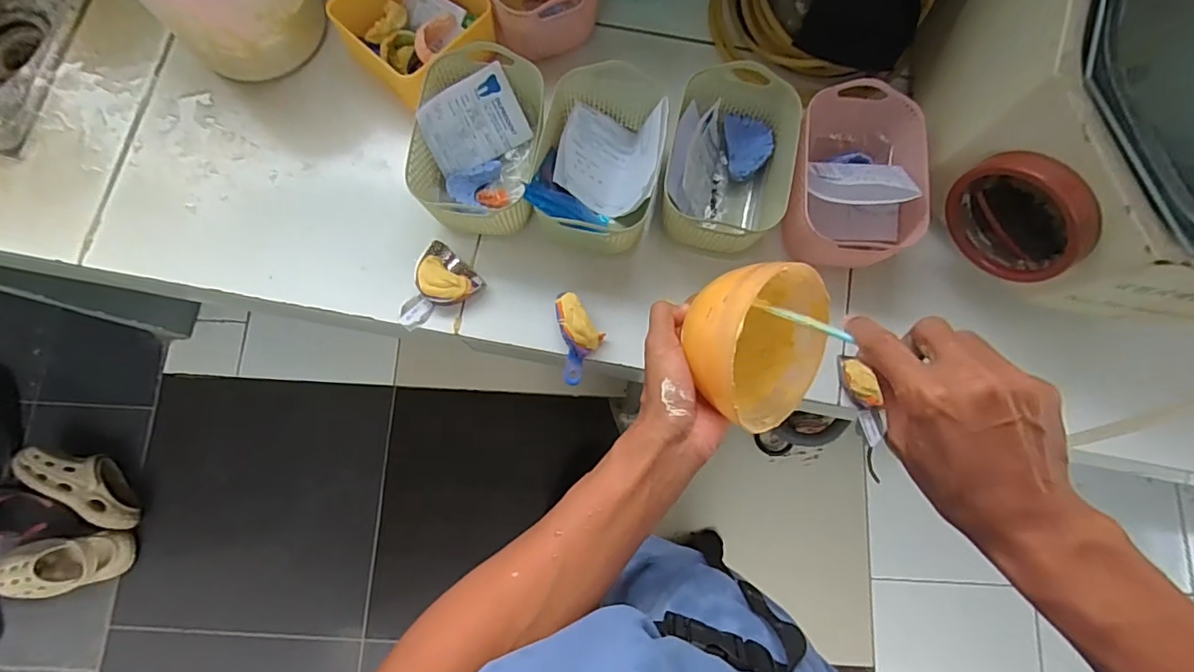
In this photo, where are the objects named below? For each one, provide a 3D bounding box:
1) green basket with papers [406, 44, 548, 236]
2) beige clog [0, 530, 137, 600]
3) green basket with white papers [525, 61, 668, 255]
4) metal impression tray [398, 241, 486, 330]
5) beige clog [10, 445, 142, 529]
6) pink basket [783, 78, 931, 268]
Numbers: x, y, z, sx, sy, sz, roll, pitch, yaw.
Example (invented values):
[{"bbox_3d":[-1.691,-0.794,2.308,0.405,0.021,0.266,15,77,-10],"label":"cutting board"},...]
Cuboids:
[{"bbox_3d":[-0.117,-0.199,0.548,0.119,0.073,0.179,6,79,0],"label":"green basket with papers"},{"bbox_3d":[-1.237,0.527,1.236,0.284,0.073,0.129,-15,80,-4],"label":"beige clog"},{"bbox_3d":[0.004,-0.182,0.544,0.116,0.077,0.180,9,79,1],"label":"green basket with white papers"},{"bbox_3d":[-0.172,-0.048,0.548,0.069,0.031,0.088,41,81,7],"label":"metal impression tray"},{"bbox_3d":[-1.186,0.340,1.247,0.283,0.112,0.110,29,80,5],"label":"beige clog"},{"bbox_3d":[0.258,-0.165,0.545,0.118,0.082,0.170,3,79,0],"label":"pink basket"}]

